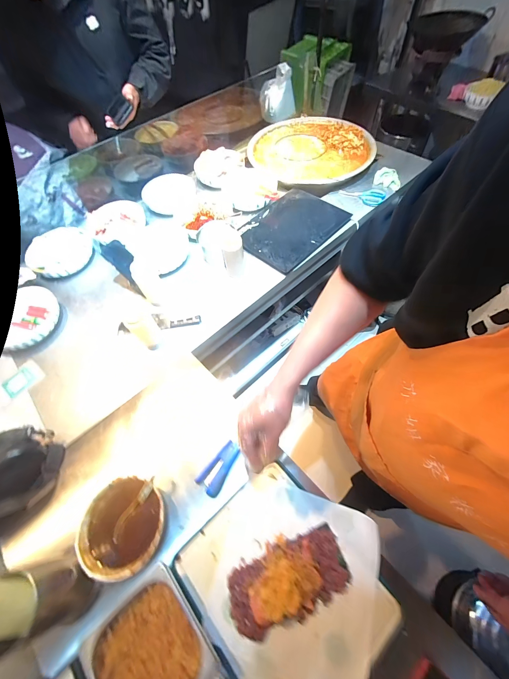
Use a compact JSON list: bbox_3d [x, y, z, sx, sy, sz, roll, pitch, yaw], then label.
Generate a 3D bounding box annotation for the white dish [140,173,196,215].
[{"bbox_3d":[-0.376,-0.634,1.147,0.230,0.061,0.217,-2,61,3],"label":"white dish"}]

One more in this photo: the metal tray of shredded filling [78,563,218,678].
[{"bbox_3d":[-0.172,0.521,0.435,0.167,0.072,0.178,-42,66,-18],"label":"metal tray of shredded filling"}]

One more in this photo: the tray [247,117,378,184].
[{"bbox_3d":[0.257,-0.912,1.250,0.561,0.079,0.551,-2,61,3],"label":"tray"}]

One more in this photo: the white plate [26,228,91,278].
[{"bbox_3d":[-0.724,-0.328,0.981,0.207,0.028,0.202,-9,77,-17],"label":"white plate"}]

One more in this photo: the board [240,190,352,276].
[{"bbox_3d":[0.150,-0.439,1.025,0.278,0.020,0.404,36,69,20],"label":"board"}]

